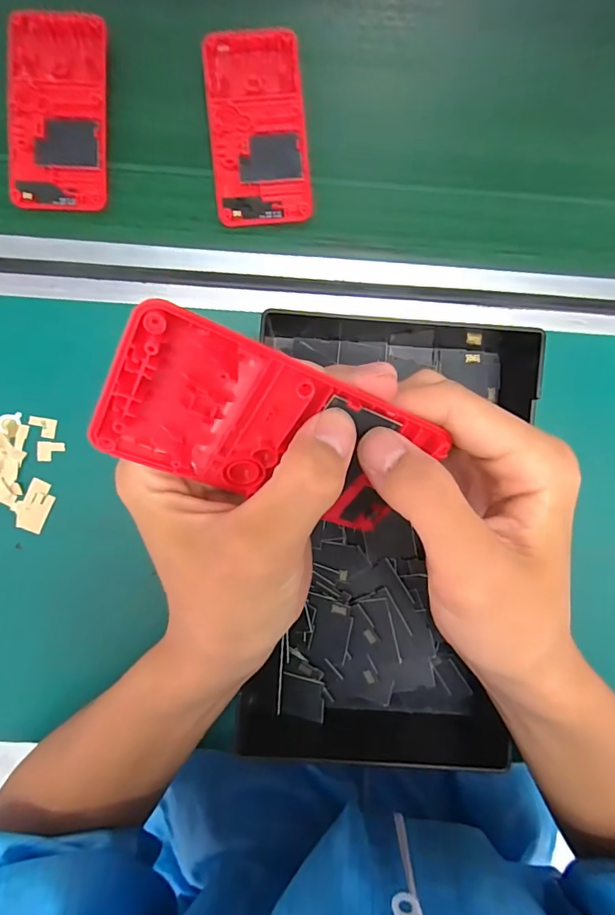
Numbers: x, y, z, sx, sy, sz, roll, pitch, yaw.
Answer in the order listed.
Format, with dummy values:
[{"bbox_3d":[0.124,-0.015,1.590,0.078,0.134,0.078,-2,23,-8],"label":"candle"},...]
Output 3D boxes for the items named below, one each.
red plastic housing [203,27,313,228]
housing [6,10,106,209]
[{"bbox_3d":[-0.033,-0.217,0.307,0.061,0.012,0.121,-5,90,-2],"label":"red plastic housing"},{"bbox_3d":[-0.163,-0.224,0.302,0.062,0.011,0.119,2,90,-2],"label":"housing"}]

